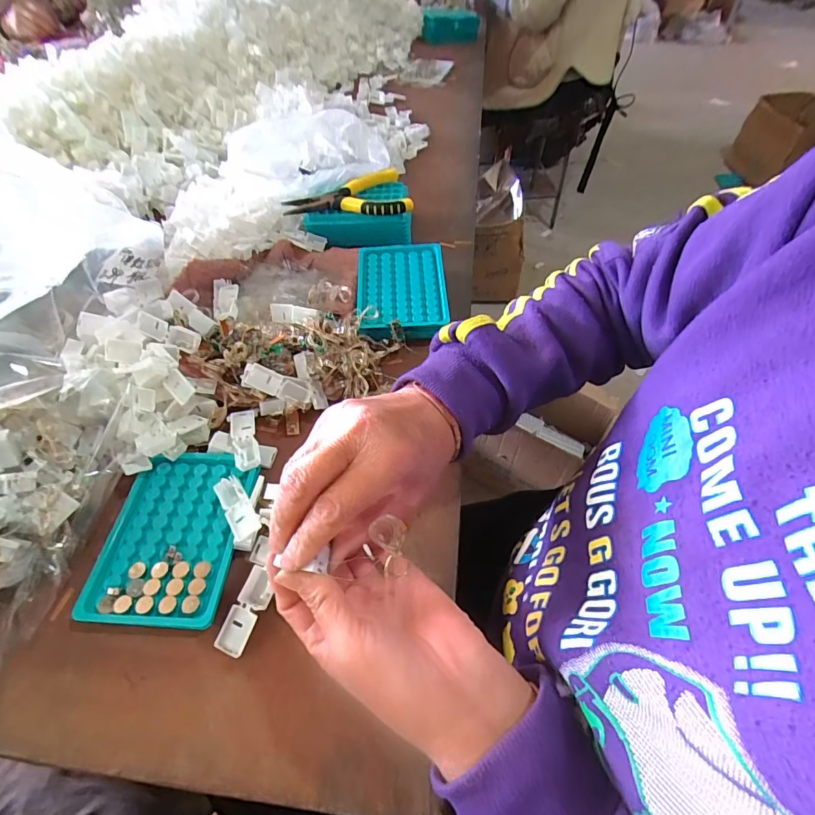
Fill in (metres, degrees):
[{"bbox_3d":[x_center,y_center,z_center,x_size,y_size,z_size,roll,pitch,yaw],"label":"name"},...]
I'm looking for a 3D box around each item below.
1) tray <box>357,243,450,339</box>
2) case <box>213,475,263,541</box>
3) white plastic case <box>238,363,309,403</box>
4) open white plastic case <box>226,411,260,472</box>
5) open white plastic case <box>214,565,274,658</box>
[{"bbox_3d":[-0.006,-0.130,0.482,0.096,0.022,0.134,-1,53,0],"label":"tray"},{"bbox_3d":[-0.129,0.078,0.336,0.020,0.014,0.055,-30,58,-20],"label":"case"},{"bbox_3d":[-0.113,-0.021,0.383,0.058,0.013,0.022,20,49,-24],"label":"white plastic case"},{"bbox_3d":[-0.138,0.026,0.371,0.022,0.009,0.058,-14,54,-9],"label":"open white plastic case"},{"bbox_3d":[-0.109,0.139,0.301,0.023,0.009,0.054,19,56,14],"label":"open white plastic case"}]

